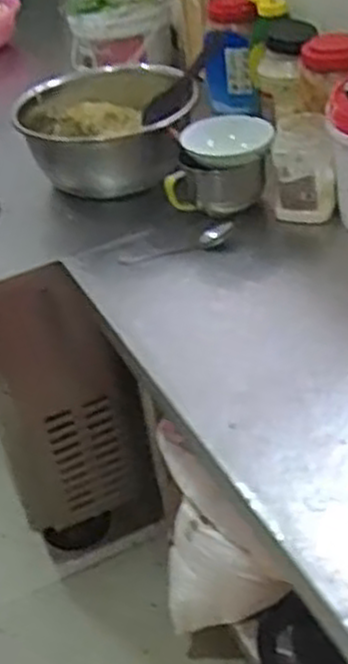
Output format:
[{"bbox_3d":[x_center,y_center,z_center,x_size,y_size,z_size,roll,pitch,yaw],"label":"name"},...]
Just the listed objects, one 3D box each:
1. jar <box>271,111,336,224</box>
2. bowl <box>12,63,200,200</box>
[{"bbox_3d":[0.199,-0.251,1.263,0.093,0.152,0.092,-8,36,-1],"label":"jar"},{"bbox_3d":[-0.116,-0.359,1.481,0.315,0.193,0.270,-12,37,-4],"label":"bowl"}]

